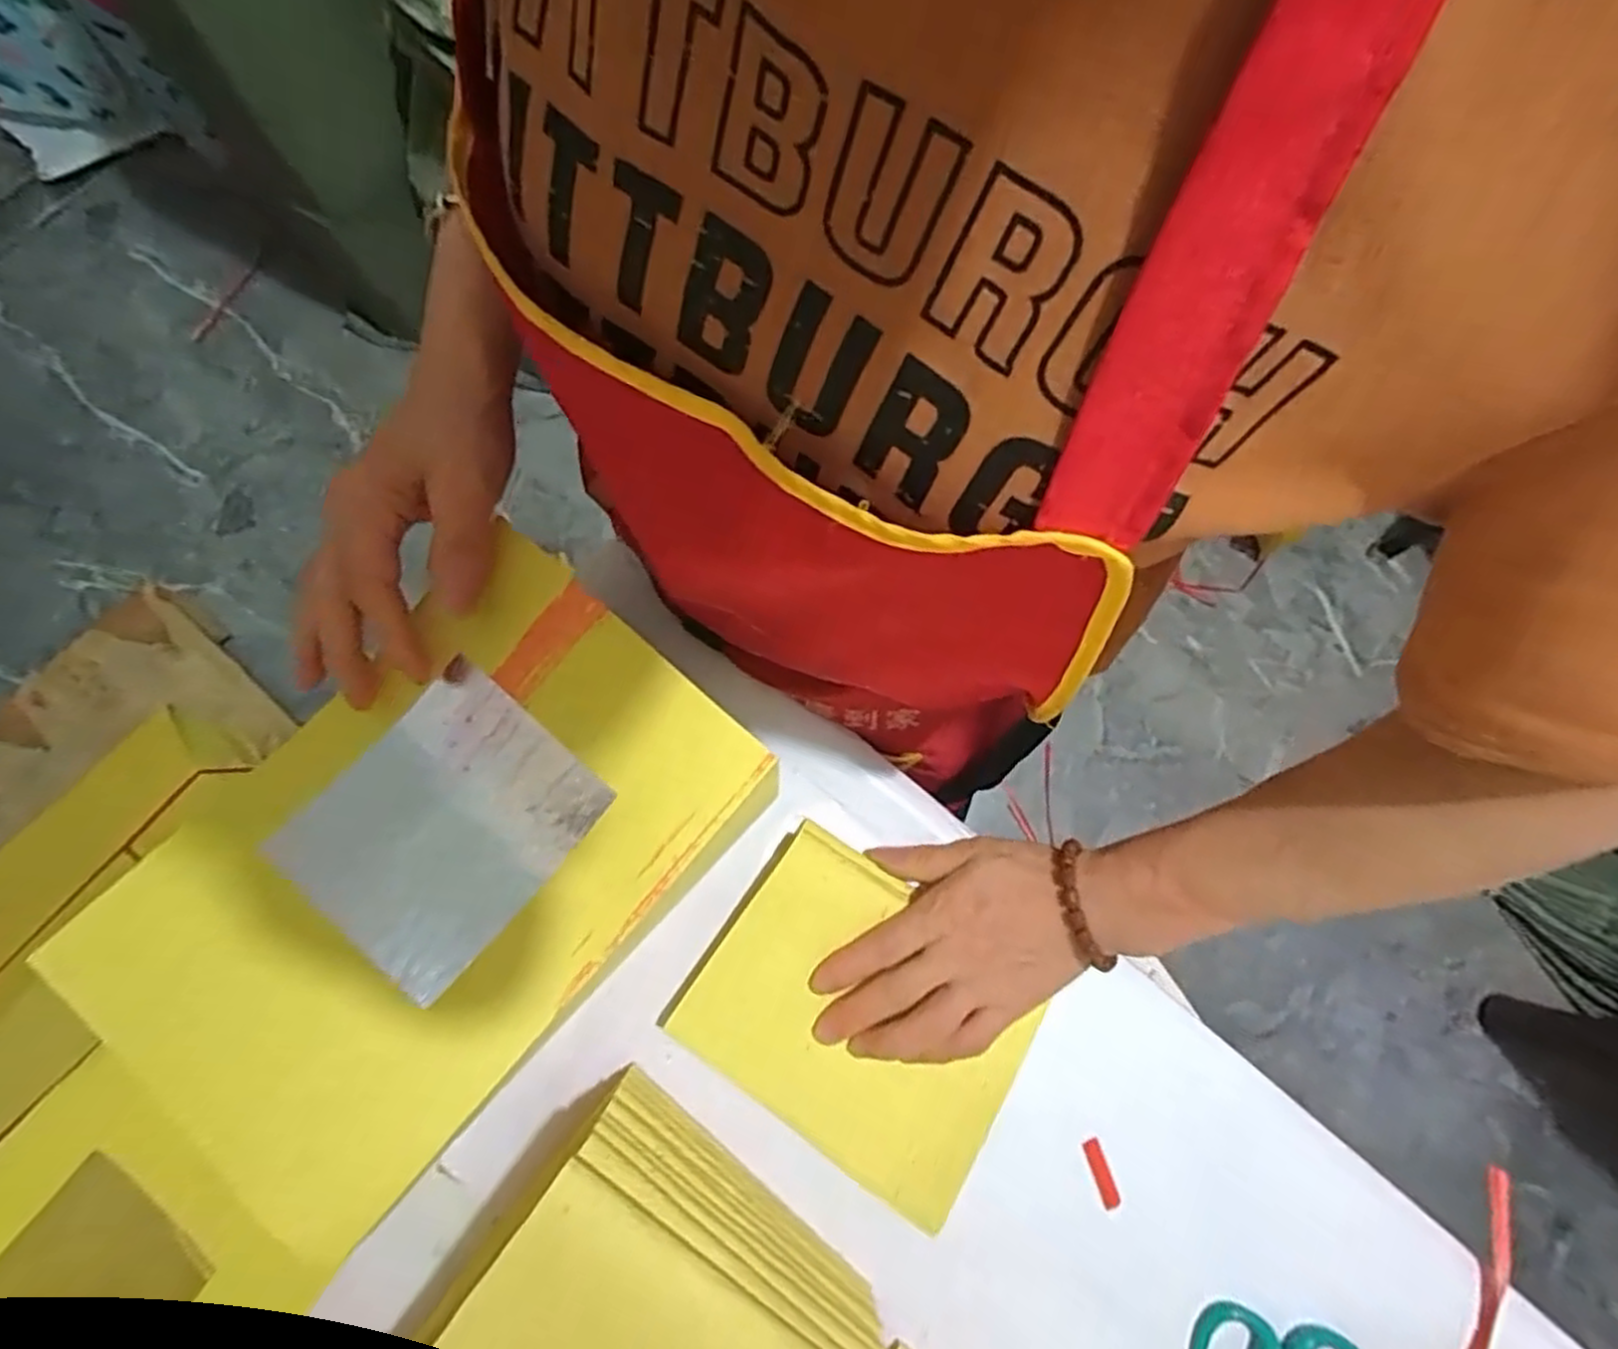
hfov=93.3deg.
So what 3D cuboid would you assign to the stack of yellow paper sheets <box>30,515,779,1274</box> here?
[{"bbox_3d":[-0.142,0.070,0.294,0.152,0.020,0.224,43,79,5],"label":"stack of yellow paper sheets"}]

